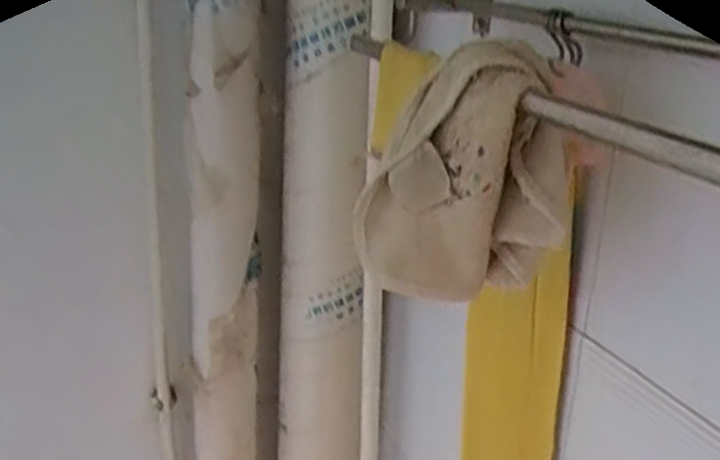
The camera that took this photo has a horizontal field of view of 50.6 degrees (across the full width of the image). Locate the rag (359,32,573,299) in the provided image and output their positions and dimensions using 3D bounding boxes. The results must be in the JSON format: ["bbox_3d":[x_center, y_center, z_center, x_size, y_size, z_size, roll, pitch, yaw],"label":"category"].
[{"bbox_3d":[0.062,-0.032,0.463,0.122,0.141,0.062,3,20,1],"label":"rag"}]

